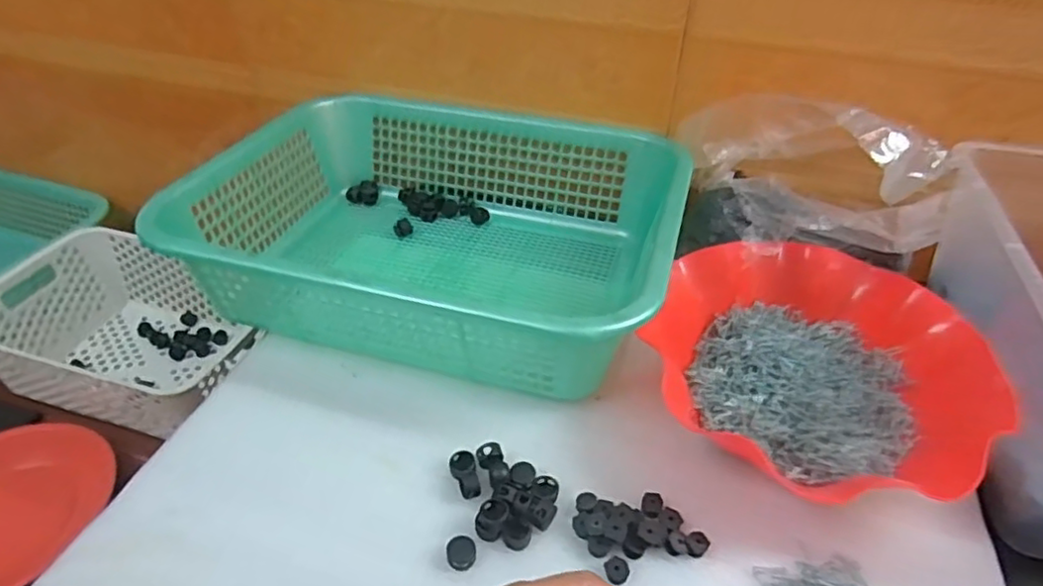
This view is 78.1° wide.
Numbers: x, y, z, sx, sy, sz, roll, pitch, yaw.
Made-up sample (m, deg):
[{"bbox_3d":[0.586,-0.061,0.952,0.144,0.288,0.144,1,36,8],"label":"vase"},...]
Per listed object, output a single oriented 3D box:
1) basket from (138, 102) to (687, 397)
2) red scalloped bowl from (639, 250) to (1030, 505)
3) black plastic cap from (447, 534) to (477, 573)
[{"bbox_3d":[-0.063,-0.058,0.557,0.384,0.103,0.284,13,42,15],"label":"basket"},{"bbox_3d":[0.204,0.054,0.444,0.197,0.066,0.212,0,40,0],"label":"red scalloped bowl"},{"bbox_3d":[-0.035,0.152,0.375,0.017,0.008,0.018,0,40,0],"label":"black plastic cap"}]

